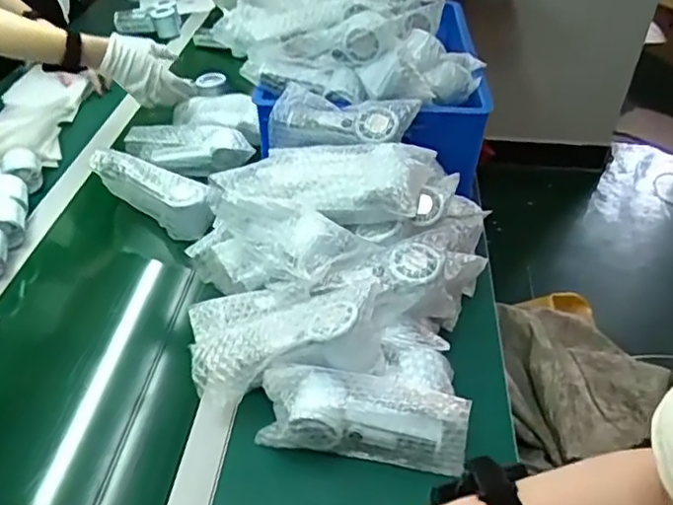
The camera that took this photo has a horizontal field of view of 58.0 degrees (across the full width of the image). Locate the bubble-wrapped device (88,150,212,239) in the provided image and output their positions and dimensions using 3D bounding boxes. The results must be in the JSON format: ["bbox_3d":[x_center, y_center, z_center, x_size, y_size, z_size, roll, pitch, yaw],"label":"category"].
[{"bbox_3d":[-0.263,-0.086,0.897,0.206,0.080,0.055,29,45,11],"label":"bubble-wrapped device"}]

